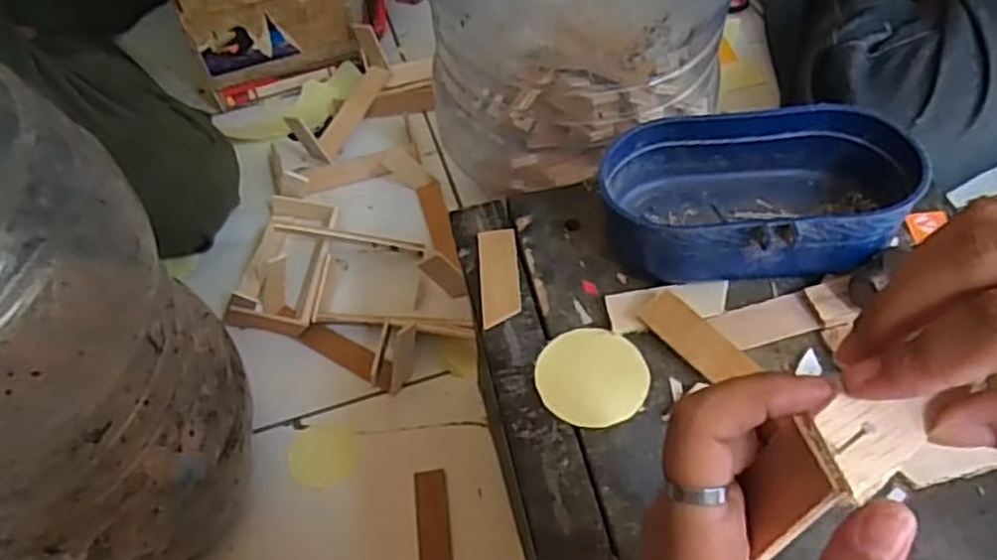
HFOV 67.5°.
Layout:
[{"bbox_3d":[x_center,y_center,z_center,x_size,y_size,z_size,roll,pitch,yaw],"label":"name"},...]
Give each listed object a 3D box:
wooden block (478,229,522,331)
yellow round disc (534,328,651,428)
[{"bbox_3d":[0.001,-0.003,0.408,0.021,0.004,0.062,-6,53,1],"label":"wooden block"},{"bbox_3d":[0.046,0.046,0.365,0.052,0.004,0.052,-3,53,4],"label":"yellow round disc"}]

